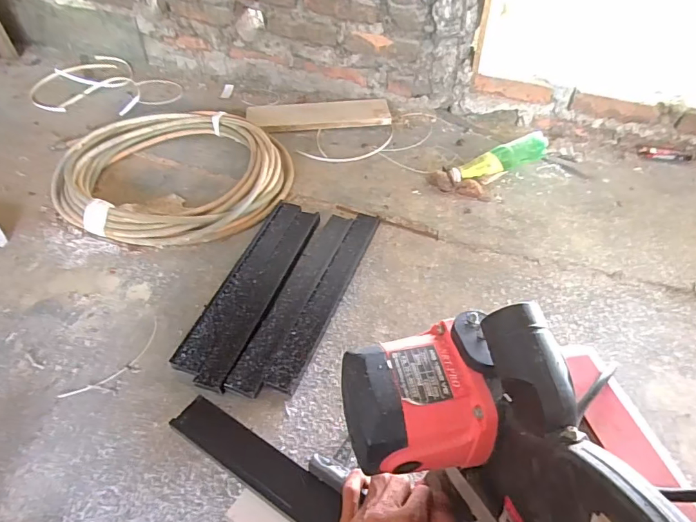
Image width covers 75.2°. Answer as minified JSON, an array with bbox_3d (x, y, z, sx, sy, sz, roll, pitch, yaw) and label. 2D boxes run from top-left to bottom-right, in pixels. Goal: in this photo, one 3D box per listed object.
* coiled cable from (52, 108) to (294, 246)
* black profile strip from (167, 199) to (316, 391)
[{"bbox_3d":[-0.354,-0.195,0.960,0.452,0.054,0.407,5,49,3],"label":"coiled cable"},{"bbox_3d":[-0.155,0.033,0.771,0.098,0.017,0.395,15,50,11],"label":"black profile strip"}]

